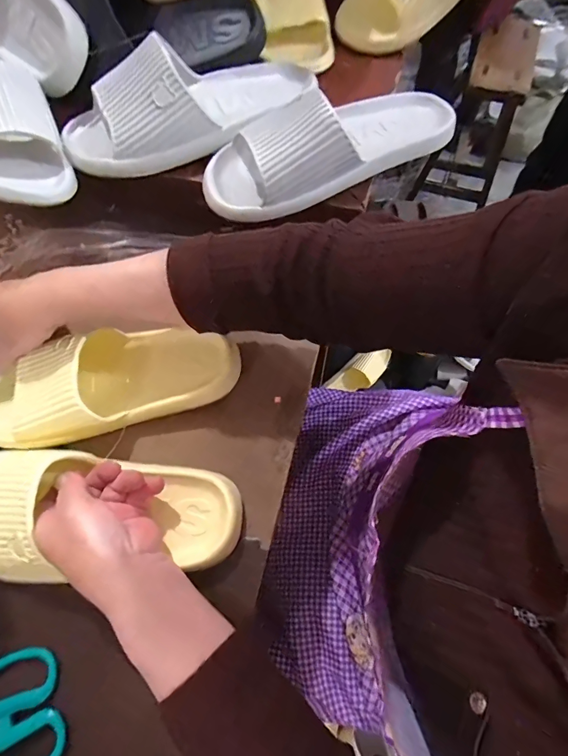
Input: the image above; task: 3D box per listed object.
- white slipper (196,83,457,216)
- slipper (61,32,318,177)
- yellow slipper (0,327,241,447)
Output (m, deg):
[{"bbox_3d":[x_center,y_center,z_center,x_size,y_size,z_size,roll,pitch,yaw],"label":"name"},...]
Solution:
[{"bbox_3d":[0.048,-0.243,0.383,0.271,0.062,0.102,-19,68,-7],"label":"white slipper"},{"bbox_3d":[-0.098,-0.298,0.407,0.285,0.068,0.120,-13,68,-4],"label":"slipper"},{"bbox_3d":[-0.171,-0.004,0.365,0.246,0.059,0.101,-13,68,-6],"label":"yellow slipper"}]

